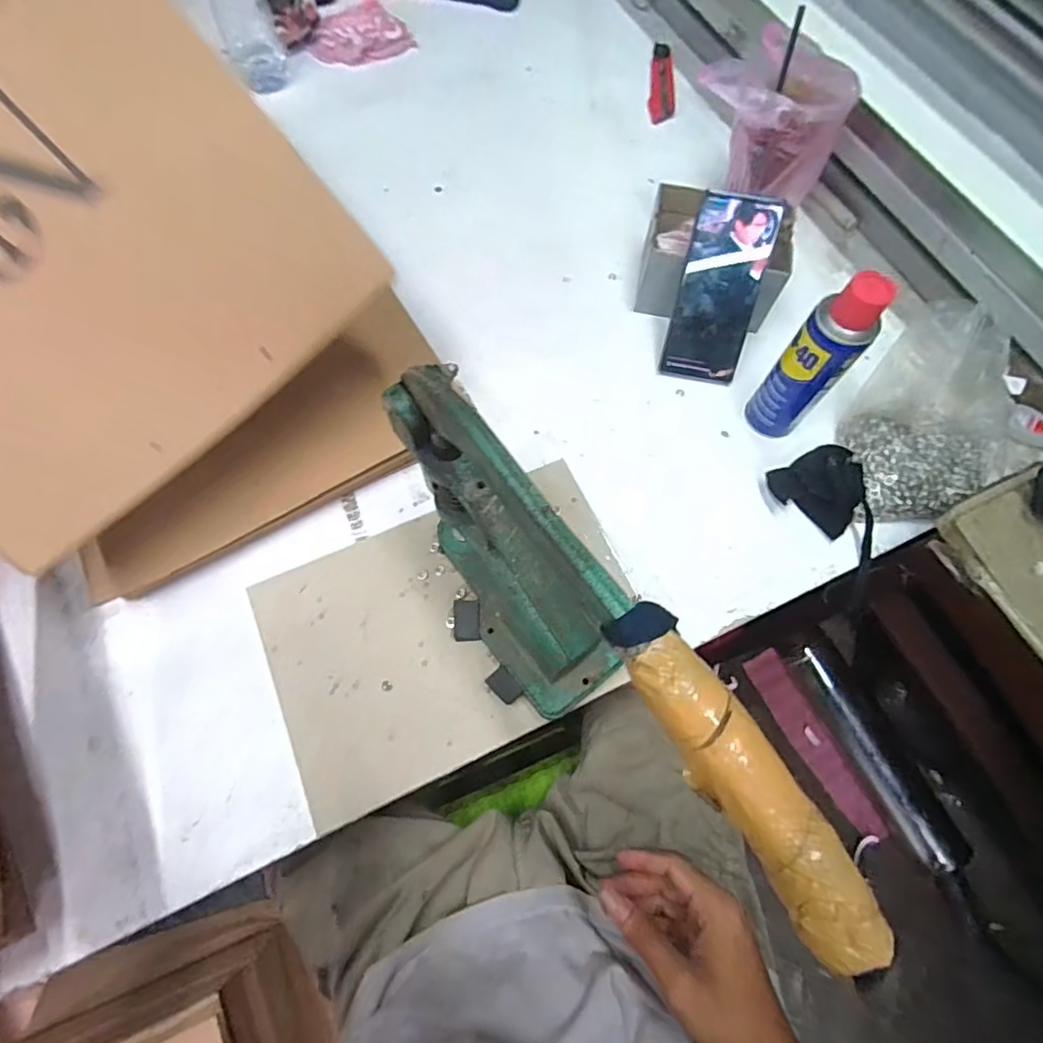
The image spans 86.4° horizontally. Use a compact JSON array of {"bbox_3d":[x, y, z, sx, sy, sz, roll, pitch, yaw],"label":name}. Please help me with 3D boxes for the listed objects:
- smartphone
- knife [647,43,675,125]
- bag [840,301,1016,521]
[{"bbox_3d":[0.190,-0.219,0.535,0.074,0.164,0.009,11,28,3],"label":"smartphone"},{"bbox_3d":[0.188,-0.585,0.738,0.033,0.010,0.149,7,69,1],"label":"knife"},{"bbox_3d":[0.362,-0.093,0.494,0.107,0.110,0.164,-3,69,-3],"label":"bag"}]

